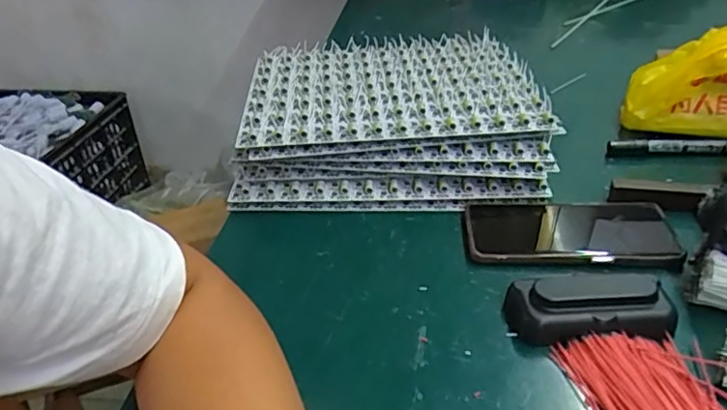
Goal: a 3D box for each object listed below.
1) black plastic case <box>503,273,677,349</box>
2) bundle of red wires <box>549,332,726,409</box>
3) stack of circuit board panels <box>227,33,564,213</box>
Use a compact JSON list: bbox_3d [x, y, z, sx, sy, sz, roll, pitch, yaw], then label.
[{"bbox_3d":[0.154,0.071,0.403,0.106,0.029,0.041,1,34,6],"label":"black plastic case"},{"bbox_3d":[0.175,0.109,0.350,0.083,0.017,0.093,-9,34,-8],"label":"bundle of red wires"},{"bbox_3d":[0.029,-0.101,0.646,0.301,0.069,0.300,-2,34,2],"label":"stack of circuit board panels"}]

